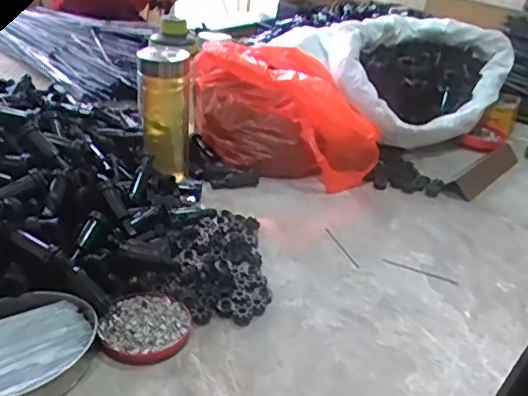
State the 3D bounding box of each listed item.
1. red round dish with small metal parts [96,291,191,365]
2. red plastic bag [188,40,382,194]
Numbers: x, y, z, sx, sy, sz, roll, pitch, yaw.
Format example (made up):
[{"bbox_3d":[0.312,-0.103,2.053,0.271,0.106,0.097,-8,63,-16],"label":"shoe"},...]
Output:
[{"bbox_3d":[-0.108,0.117,0.510,0.078,0.011,0.081,6,29,-3],"label":"red round dish with small metal parts"},{"bbox_3d":[0.028,-0.141,0.875,0.279,0.143,0.242,8,29,-1],"label":"red plastic bag"}]

